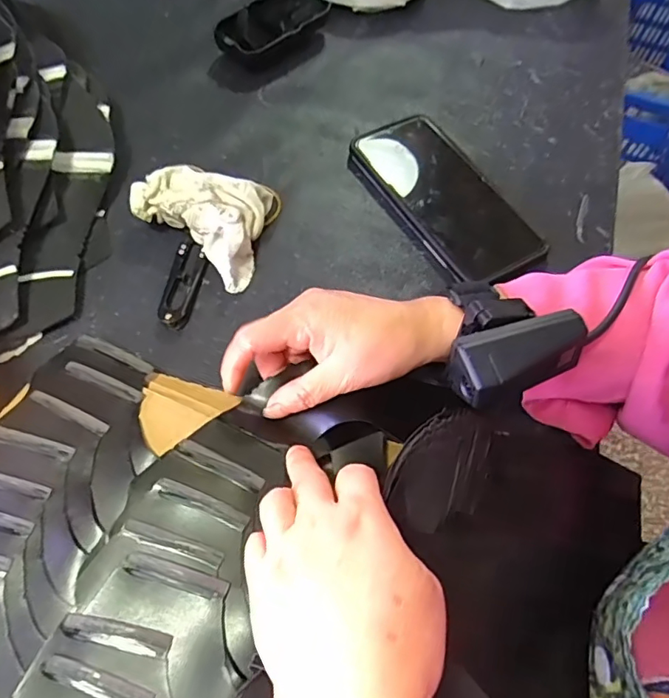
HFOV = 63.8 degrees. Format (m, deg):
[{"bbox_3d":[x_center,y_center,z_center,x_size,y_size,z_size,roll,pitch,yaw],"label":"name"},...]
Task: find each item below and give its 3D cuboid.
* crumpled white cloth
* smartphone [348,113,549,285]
[{"bbox_3d":[-0.093,-0.096,0.374,0.091,0.039,0.092,13,61,5],"label":"crumpled white cloth"},{"bbox_3d":[0.081,-0.118,0.408,0.080,0.016,0.165,-26,66,-15],"label":"smartphone"}]

